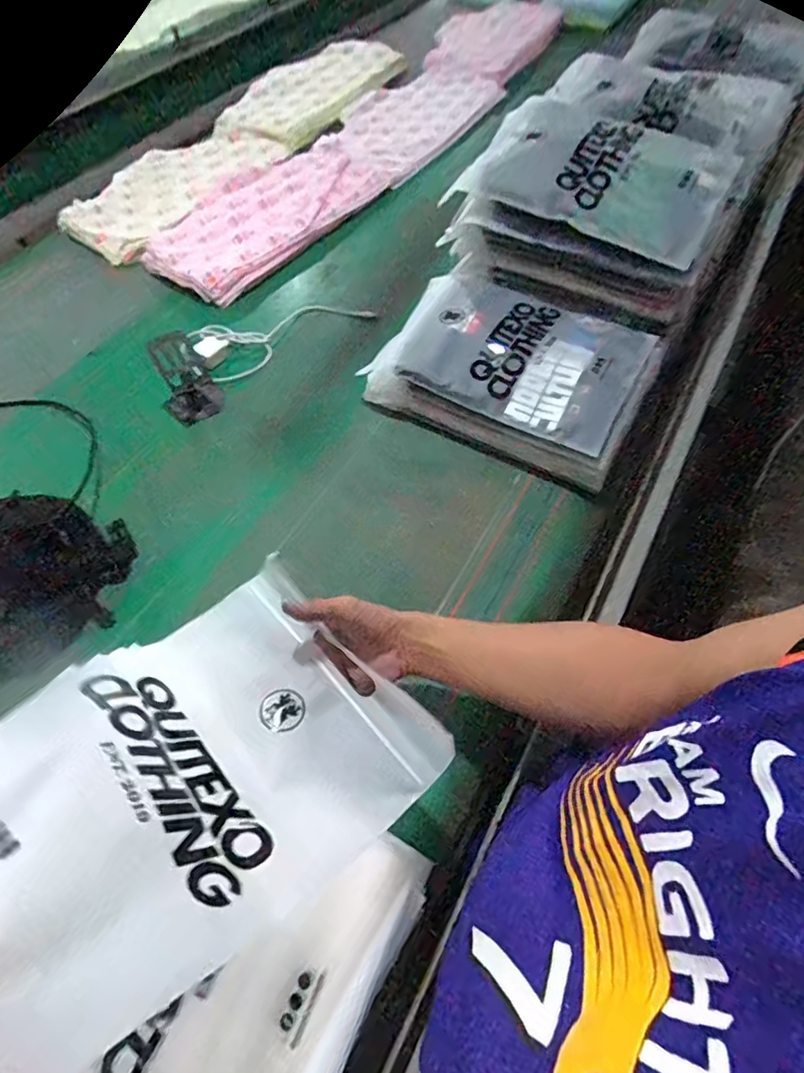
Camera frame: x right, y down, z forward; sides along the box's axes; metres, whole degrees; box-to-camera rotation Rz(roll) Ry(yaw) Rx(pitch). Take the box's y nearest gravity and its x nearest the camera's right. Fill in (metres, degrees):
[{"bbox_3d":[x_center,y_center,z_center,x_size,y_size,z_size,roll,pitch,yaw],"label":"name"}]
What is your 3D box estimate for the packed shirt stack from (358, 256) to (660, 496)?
[{"bbox_3d":[0.161,-0.249,0.774,0.362,0.091,0.260,25,61,17],"label":"packed shirt stack"}]

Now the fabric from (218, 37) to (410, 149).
[{"bbox_3d":[-0.232,-1.094,1.312,0.335,0.061,0.465,19,59,13],"label":"fabric"}]

